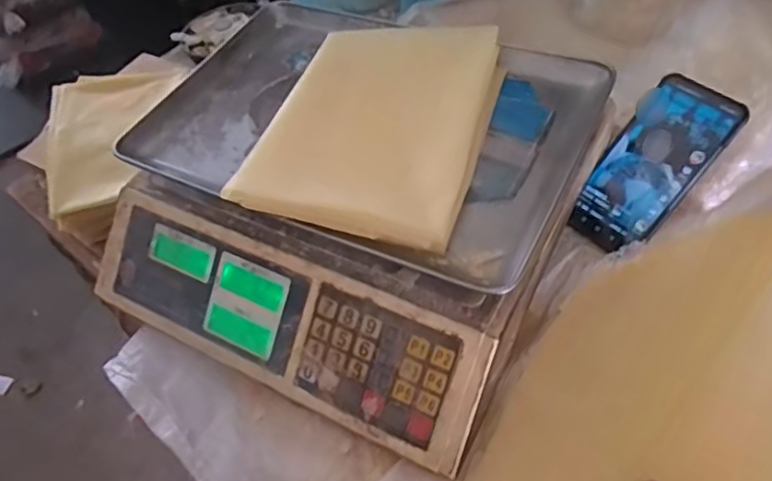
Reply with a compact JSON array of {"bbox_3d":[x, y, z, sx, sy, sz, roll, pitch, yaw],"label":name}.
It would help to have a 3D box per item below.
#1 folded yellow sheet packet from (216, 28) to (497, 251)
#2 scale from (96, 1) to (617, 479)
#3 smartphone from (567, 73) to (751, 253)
[{"bbox_3d":[-0.003,-0.092,0.445,0.152,0.027,0.209,14,56,14],"label":"folded yellow sheet packet"},{"bbox_3d":[-0.035,-0.041,0.480,0.339,0.113,0.301,23,58,19],"label":"scale"},{"bbox_3d":[0.221,-0.063,0.502,0.074,0.010,0.155,40,96,28],"label":"smartphone"}]

